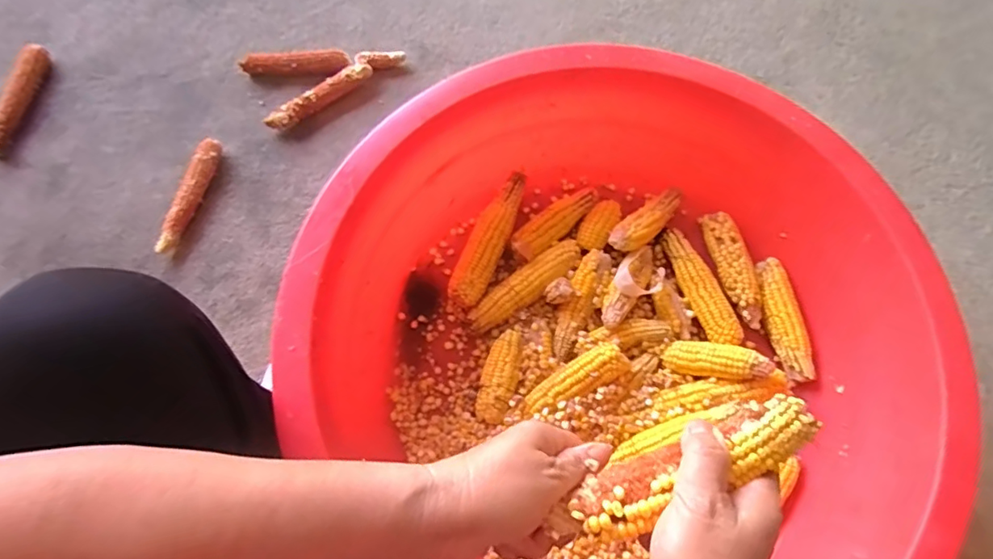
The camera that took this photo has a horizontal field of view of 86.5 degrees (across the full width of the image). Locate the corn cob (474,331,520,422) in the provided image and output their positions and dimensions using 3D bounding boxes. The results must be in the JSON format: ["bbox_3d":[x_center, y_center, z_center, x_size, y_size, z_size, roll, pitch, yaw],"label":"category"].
[{"bbox_3d":[0.005,0.121,0.659,0.043,0.035,0.116,16,72,2],"label":"corn cob"}]

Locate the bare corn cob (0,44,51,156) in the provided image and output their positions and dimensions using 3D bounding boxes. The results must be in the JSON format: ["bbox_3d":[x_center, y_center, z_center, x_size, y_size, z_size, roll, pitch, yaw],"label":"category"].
[{"bbox_3d":[-0.708,-0.268,0.786,0.032,0.036,0.188,6,72,2],"label":"bare corn cob"}]

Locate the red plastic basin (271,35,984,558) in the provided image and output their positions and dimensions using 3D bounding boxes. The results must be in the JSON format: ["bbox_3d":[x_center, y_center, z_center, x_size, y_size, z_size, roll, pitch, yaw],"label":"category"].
[{"bbox_3d":[0.131,0.071,0.616,0.639,0.193,0.662,0,72,0],"label":"red plastic basin"}]

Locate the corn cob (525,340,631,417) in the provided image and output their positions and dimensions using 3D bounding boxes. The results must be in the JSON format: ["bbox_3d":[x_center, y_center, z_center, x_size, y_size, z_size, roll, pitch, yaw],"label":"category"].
[{"bbox_3d":[0.093,0.120,0.640,0.131,0.045,0.044,-26,76,-10],"label":"corn cob"}]

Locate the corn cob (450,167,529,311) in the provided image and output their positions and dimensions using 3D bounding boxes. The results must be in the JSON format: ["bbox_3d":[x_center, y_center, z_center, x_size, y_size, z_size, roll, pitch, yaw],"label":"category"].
[{"bbox_3d":[-0.011,-0.055,0.710,0.048,0.042,0.195,20,73,4],"label":"corn cob"}]

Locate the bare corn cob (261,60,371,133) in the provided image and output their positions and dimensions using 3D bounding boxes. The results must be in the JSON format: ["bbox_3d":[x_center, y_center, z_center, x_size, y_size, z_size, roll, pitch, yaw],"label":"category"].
[{"bbox_3d":[-0.269,-0.279,0.813,0.175,0.030,0.035,-34,75,-11],"label":"bare corn cob"}]

